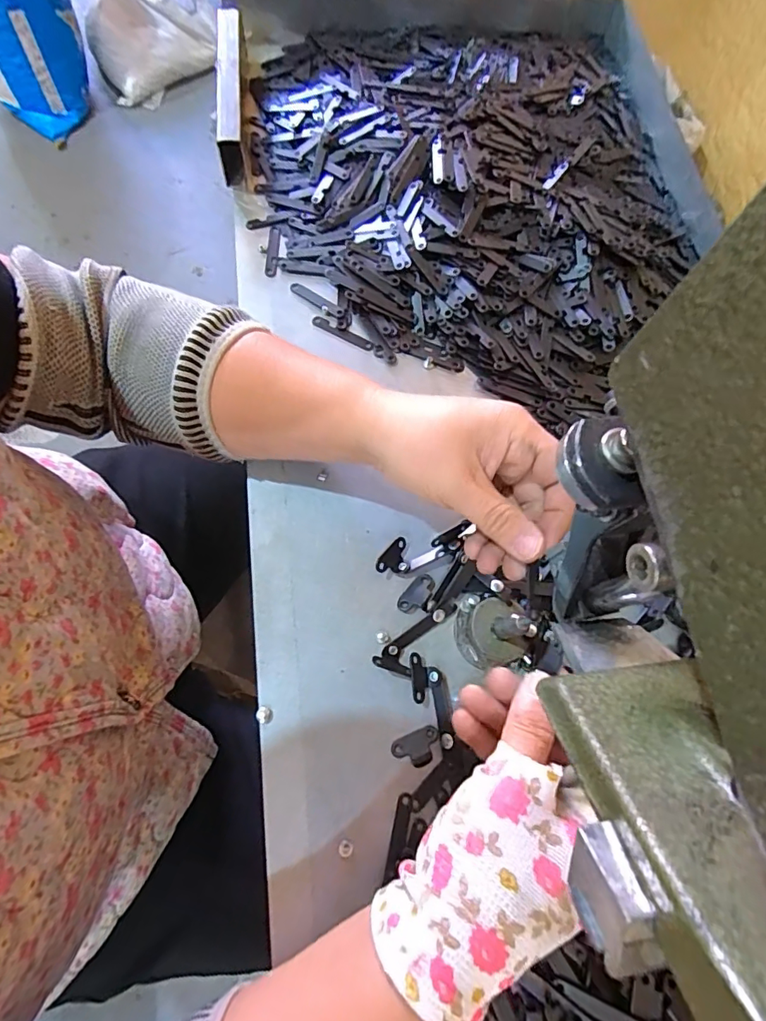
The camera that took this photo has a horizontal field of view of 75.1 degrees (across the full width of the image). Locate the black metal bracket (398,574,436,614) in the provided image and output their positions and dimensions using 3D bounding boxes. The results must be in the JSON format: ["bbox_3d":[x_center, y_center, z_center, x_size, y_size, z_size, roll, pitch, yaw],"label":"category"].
[{"bbox_3d":[0.023,0.055,0.323,0.015,0.004,0.029,38,77,13],"label":"black metal bracket"}]

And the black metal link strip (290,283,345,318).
[{"bbox_3d":[-0.052,-0.168,0.394,0.049,0.004,0.009,32,76,11],"label":"black metal link strip"}]

